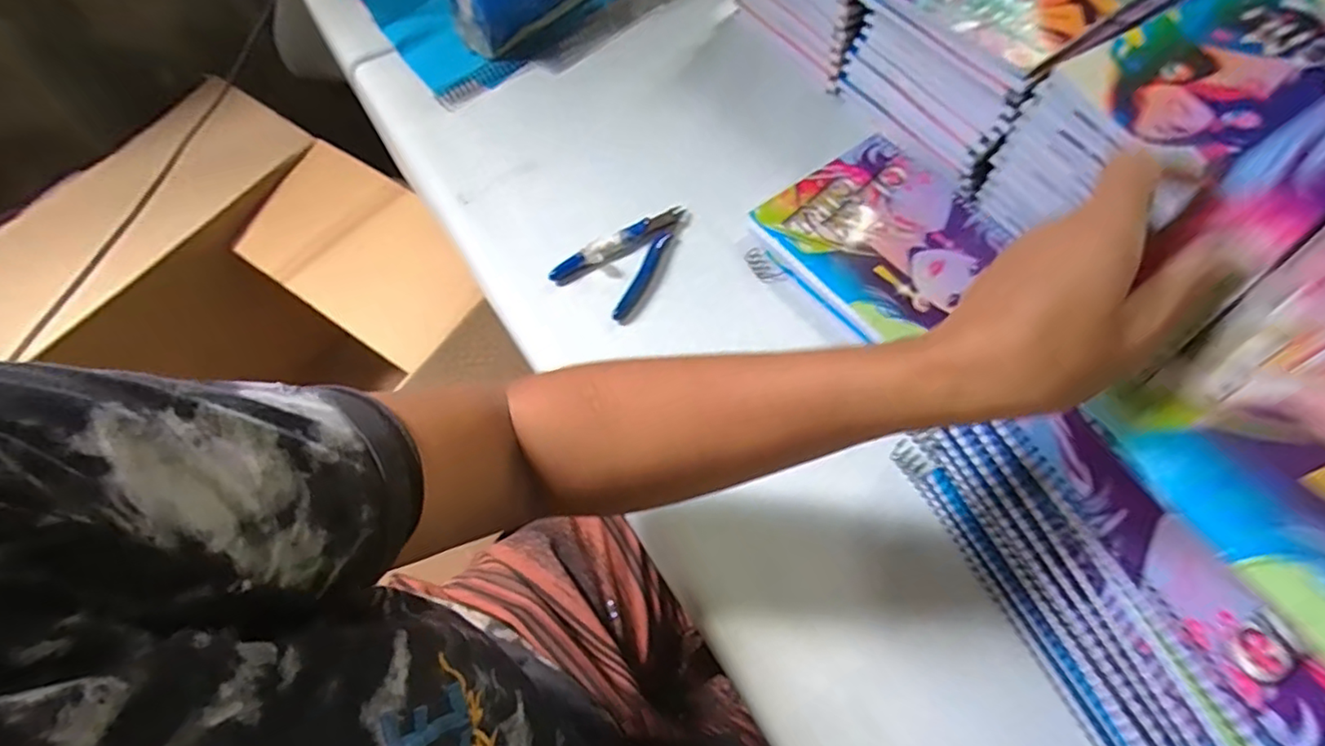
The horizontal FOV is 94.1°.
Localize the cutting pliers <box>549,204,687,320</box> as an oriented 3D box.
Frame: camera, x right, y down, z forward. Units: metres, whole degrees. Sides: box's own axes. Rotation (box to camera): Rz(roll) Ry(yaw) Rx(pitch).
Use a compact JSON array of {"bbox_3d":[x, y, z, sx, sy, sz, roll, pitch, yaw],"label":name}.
[{"bbox_3d":[-0.029,-0.103,0.499,0.067,0.014,0.115,29,67,17],"label":"cutting pliers"}]

